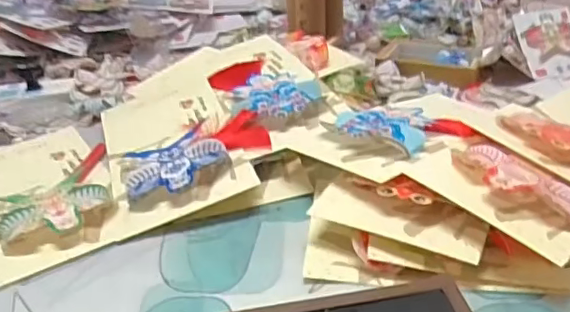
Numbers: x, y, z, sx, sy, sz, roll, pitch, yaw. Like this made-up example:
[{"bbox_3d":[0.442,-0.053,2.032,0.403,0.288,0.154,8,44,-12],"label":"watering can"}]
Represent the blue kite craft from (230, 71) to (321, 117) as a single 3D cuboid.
[{"bbox_3d":[-0.016,-0.088,0.804,0.116,0.020,0.117,6,32,17],"label":"blue kite craft"}]

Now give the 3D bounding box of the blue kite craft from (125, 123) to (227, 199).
[{"bbox_3d":[-0.139,0.011,0.713,0.127,0.044,0.148,-13,31,-15],"label":"blue kite craft"}]

